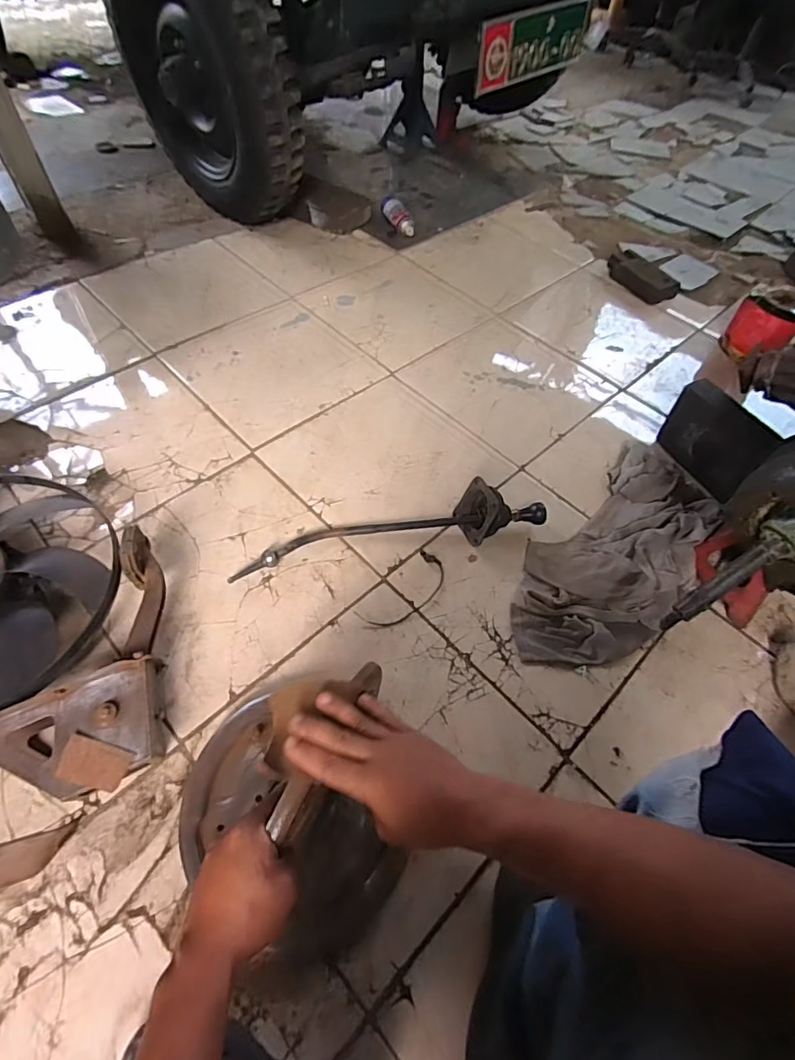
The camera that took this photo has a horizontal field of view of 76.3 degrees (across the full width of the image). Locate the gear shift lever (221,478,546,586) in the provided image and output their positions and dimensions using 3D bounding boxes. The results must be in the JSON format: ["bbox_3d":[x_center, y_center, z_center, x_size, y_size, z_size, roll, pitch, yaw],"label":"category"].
[{"bbox_3d":[-0.008,-0.001,0.928,0.589,0.094,0.117,-12,60,-12],"label":"gear shift lever"}]

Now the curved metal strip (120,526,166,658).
[{"bbox_3d":[-0.396,0.093,0.783,0.054,0.063,0.201,-9,73,-10],"label":"curved metal strip"}]

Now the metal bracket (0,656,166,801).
[{"bbox_3d":[-0.433,0.289,0.692,0.231,0.080,0.150,-25,64,-18],"label":"metal bracket"}]

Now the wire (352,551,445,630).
[{"bbox_3d":[0.014,0.114,0.910,0.189,0.007,0.081,-36,67,-23],"label":"wire"}]

